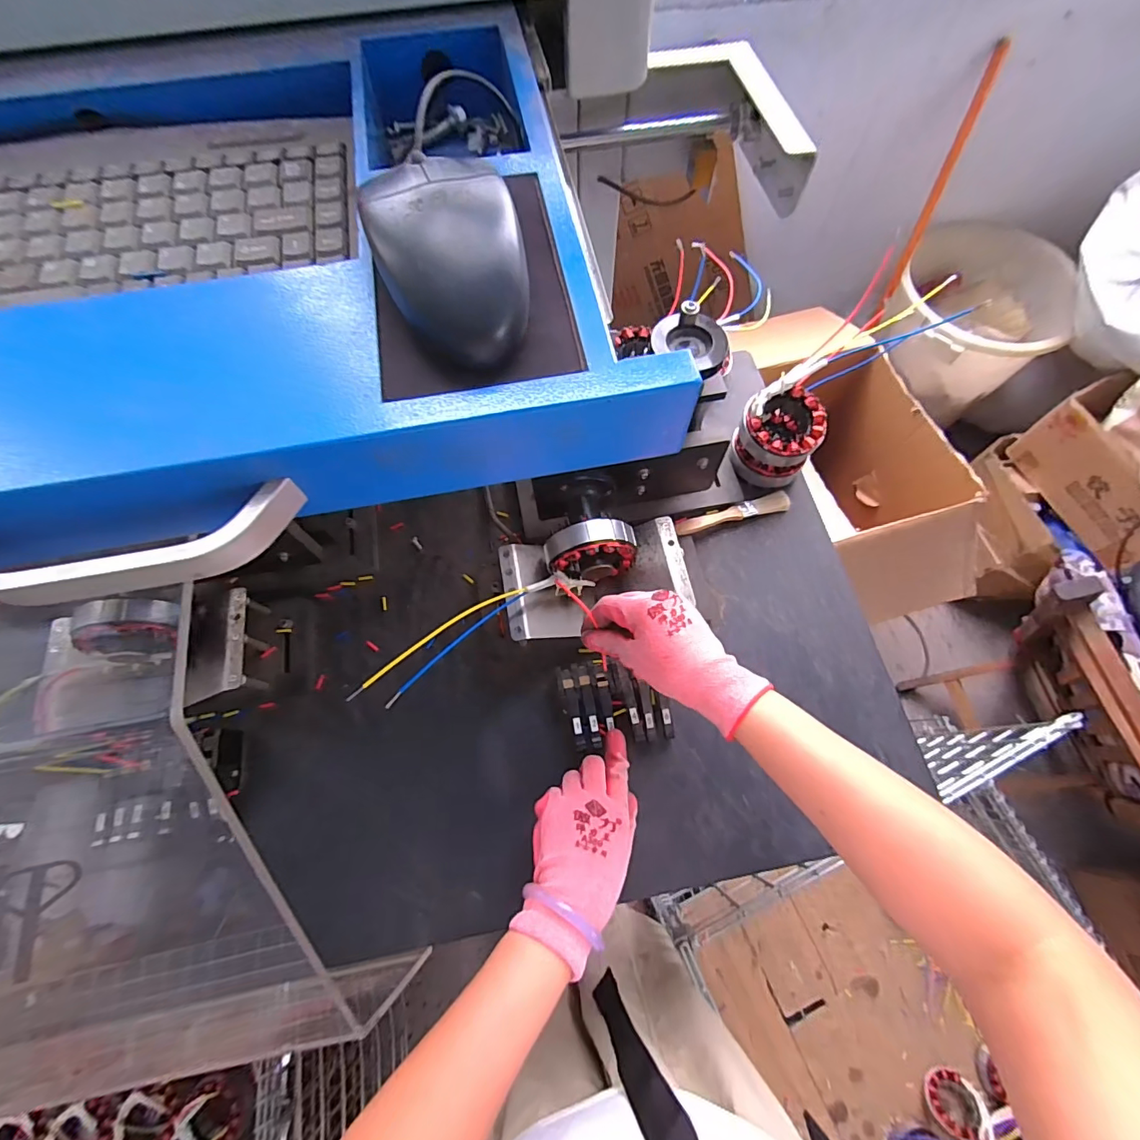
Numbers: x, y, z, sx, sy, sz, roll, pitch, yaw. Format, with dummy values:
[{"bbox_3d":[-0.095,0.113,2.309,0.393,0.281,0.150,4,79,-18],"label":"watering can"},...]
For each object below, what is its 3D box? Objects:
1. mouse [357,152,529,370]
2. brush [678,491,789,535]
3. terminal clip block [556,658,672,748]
[{"bbox_3d":[-0.047,-0.125,0.195,0.055,0.033,0.089,-13,69,-4],"label":"mouse"},{"bbox_3d":[0.191,-0.066,0.576,0.147,0.020,0.022,-17,69,-6],"label":"brush"},{"bbox_3d":[0.045,0.130,0.483,0.103,0.028,0.076,-7,68,-2],"label":"terminal clip block"}]

